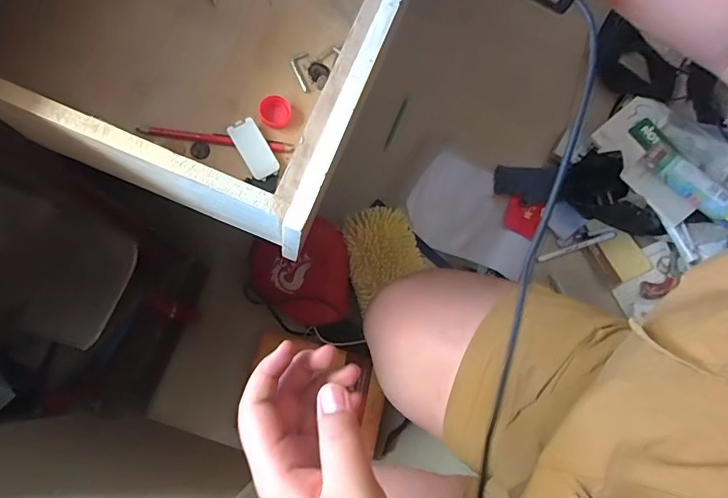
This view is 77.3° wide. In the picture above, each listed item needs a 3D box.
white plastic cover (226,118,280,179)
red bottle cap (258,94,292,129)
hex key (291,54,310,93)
[{"bbox_3d":[-0.109,-0.099,0.453,0.029,0.004,0.059,-31,90,-8],"label":"white plastic cover"},{"bbox_3d":[-0.090,-0.141,0.464,0.029,0.014,0.035,10,75,3],"label":"red bottle cap"},{"bbox_3d":[-0.068,-0.189,0.483,0.017,0.007,0.044,1,75,0],"label":"hex key"}]

